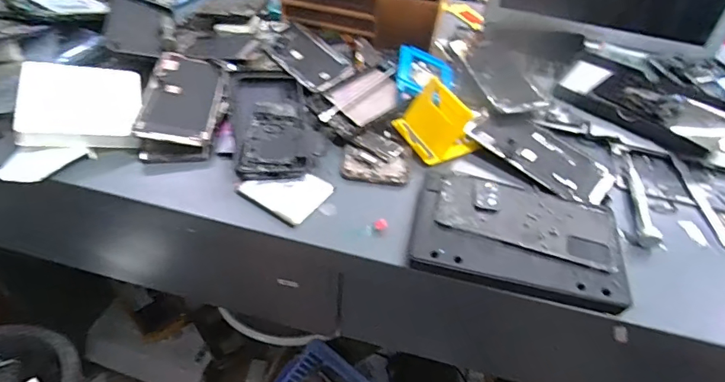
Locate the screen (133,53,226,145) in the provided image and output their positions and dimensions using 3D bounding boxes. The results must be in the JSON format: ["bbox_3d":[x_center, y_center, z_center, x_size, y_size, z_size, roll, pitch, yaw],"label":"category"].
[{"bbox_3d":[-0.194,-0.105,0.492,0.073,0.008,0.142,6,48,-11],"label":"screen"}]

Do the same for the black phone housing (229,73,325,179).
[{"bbox_3d":[-0.095,-0.081,0.484,0.084,0.010,0.162,-8,48,-12],"label":"black phone housing"}]

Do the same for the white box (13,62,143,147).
[{"bbox_3d":[-0.284,-0.089,0.460,0.105,0.021,0.104,-3,52,-28],"label":"white box"}]

